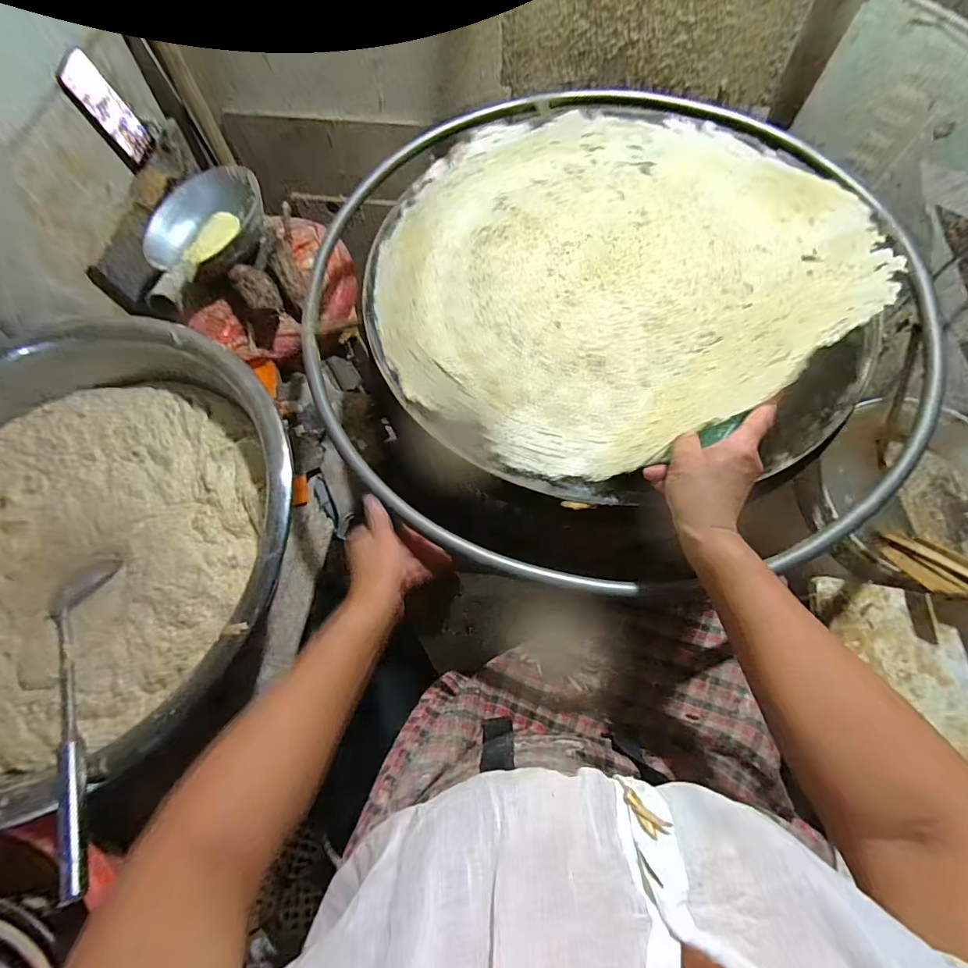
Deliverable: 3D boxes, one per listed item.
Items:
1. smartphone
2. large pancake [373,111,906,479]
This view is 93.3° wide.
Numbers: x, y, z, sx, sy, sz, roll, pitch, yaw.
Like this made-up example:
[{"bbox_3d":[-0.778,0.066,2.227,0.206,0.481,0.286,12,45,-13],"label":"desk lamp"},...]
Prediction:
[{"bbox_3d":[-0.667,-0.661,0.816,0.013,0.154,0.079,9,72,14],"label":"smartphone"},{"bbox_3d":[0.152,-0.309,0.565,0.583,0.096,0.547,-1,67,2],"label":"large pancake"}]

